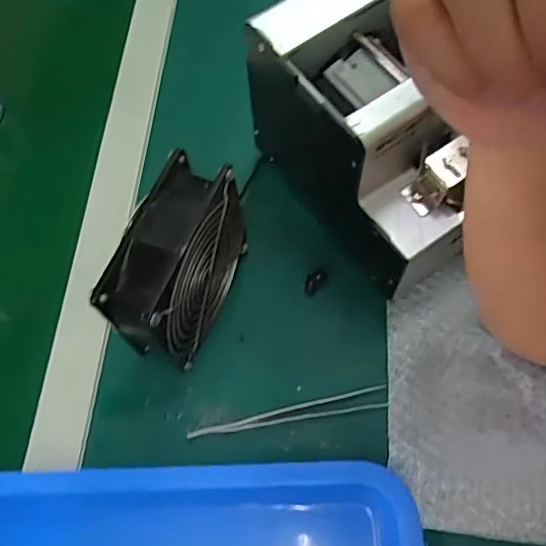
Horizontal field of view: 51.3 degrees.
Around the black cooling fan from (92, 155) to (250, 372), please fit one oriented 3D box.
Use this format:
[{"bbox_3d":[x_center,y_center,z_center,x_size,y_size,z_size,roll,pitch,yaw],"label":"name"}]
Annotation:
[{"bbox_3d":[-0.062,-0.001,0.395,0.052,0.115,0.123,20,69,12],"label":"black cooling fan"}]

